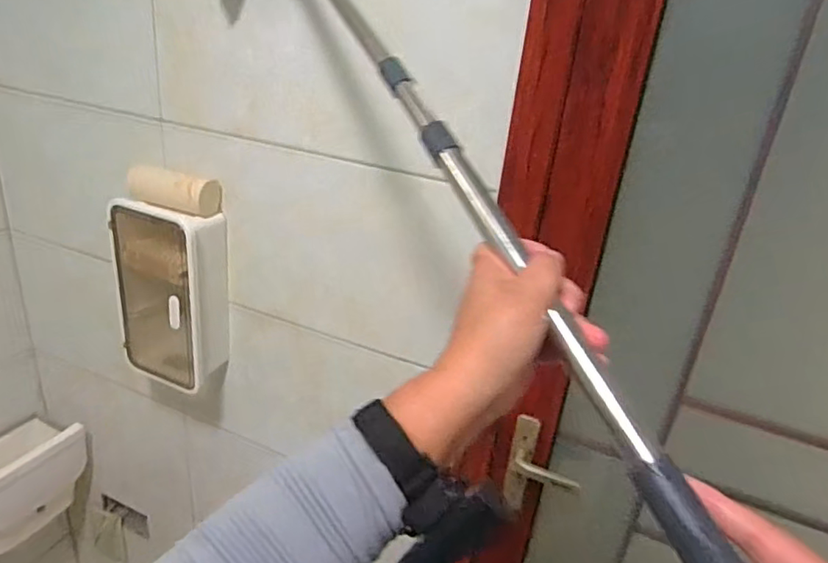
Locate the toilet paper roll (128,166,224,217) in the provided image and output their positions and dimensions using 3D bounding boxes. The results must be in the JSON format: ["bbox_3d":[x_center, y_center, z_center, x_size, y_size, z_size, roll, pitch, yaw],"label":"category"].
[{"bbox_3d":[-0.401,-0.156,0.945,0.154,0.061,0.056,14,26,16],"label":"toilet paper roll"}]

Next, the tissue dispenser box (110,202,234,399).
[{"bbox_3d":[-0.431,0.020,1.010,0.190,0.325,0.102,14,26,17],"label":"tissue dispenser box"}]

